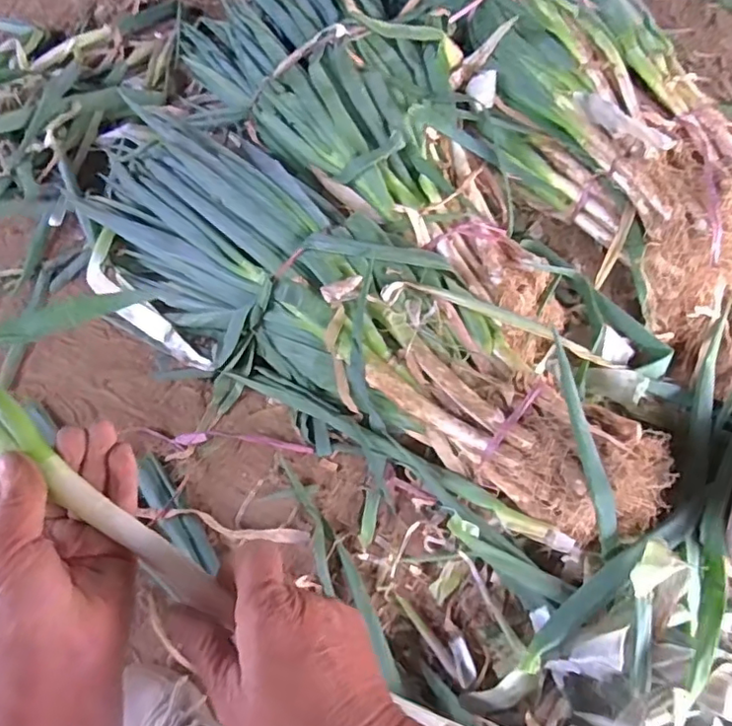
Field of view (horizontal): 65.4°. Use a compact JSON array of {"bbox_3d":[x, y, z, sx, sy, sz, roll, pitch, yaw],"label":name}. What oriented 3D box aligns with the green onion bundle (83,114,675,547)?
[{"bbox_3d":[-0.065,-0.092,0.885,1.034,0.159,0.290,35,67,23],"label":"green onion bundle"}]

